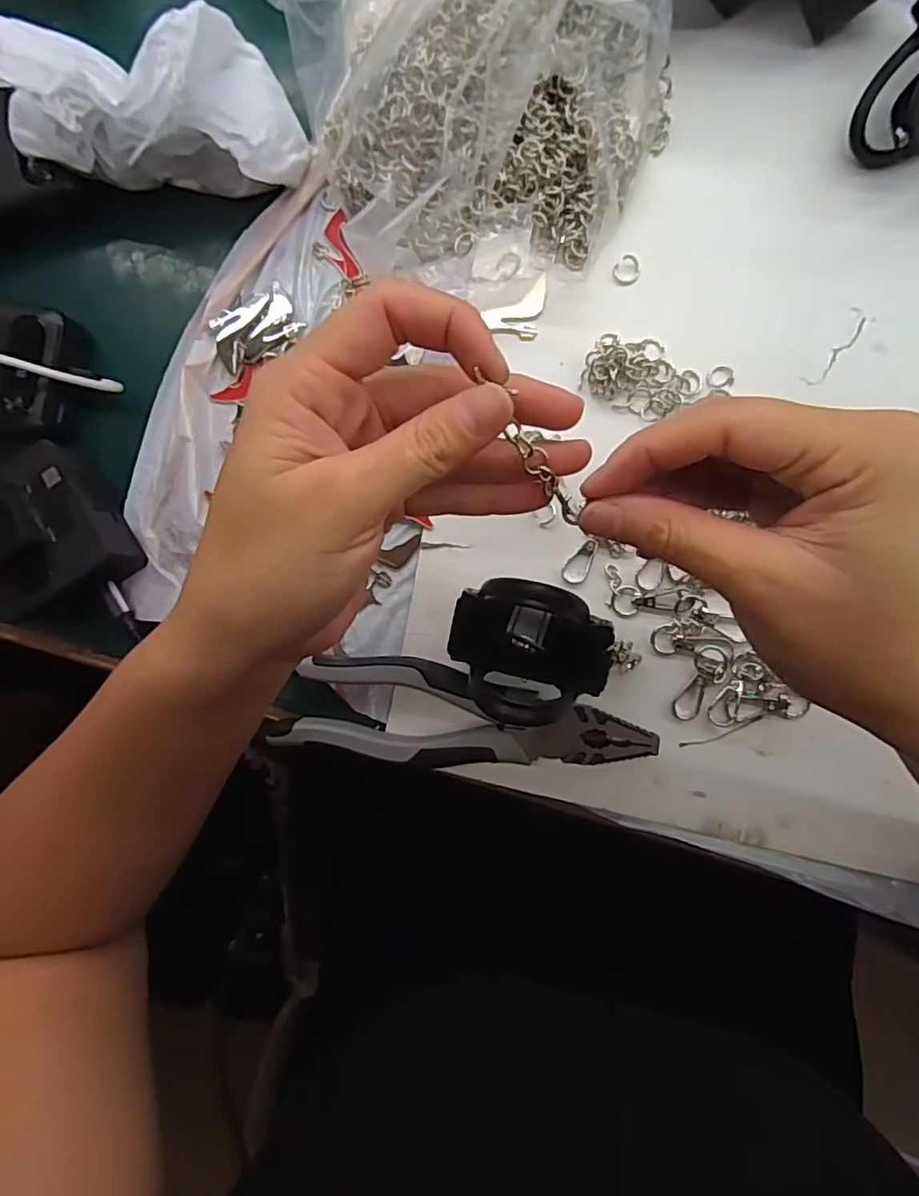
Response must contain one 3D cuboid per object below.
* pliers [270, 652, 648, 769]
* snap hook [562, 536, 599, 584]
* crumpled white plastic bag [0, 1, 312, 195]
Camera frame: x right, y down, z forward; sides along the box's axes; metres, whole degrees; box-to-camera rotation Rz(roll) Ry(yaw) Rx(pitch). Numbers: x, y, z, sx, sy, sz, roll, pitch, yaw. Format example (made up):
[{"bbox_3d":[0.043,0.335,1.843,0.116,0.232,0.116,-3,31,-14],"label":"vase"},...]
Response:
[{"bbox_3d":[0.001,0.062,0.302,0.187,0.020,0.052,7,91,8],"label":"pliers"},{"bbox_3d":[0.063,-0.019,0.302,0.013,0.004,0.025,33,95,7],"label":"snap hook"},{"bbox_3d":[-0.157,-0.251,0.297,0.141,0.070,0.064,6,91,8],"label":"crumpled white plastic bag"}]

